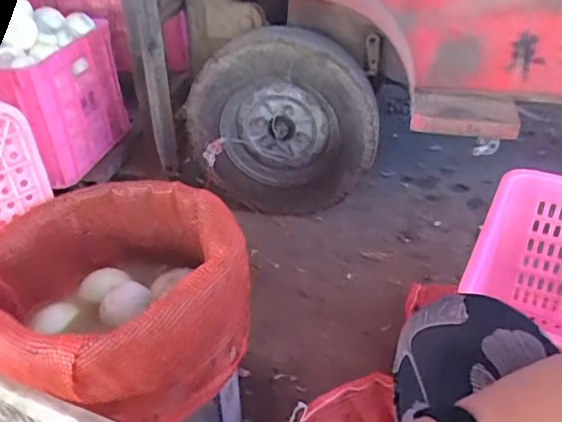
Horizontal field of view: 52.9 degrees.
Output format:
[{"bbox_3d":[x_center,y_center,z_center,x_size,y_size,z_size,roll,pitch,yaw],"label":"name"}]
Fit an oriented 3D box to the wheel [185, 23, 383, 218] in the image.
[{"bbox_3d":[0.002,-0.207,1.366,0.465,0.439,0.120,35,32,-26],"label":"wheel"}]

